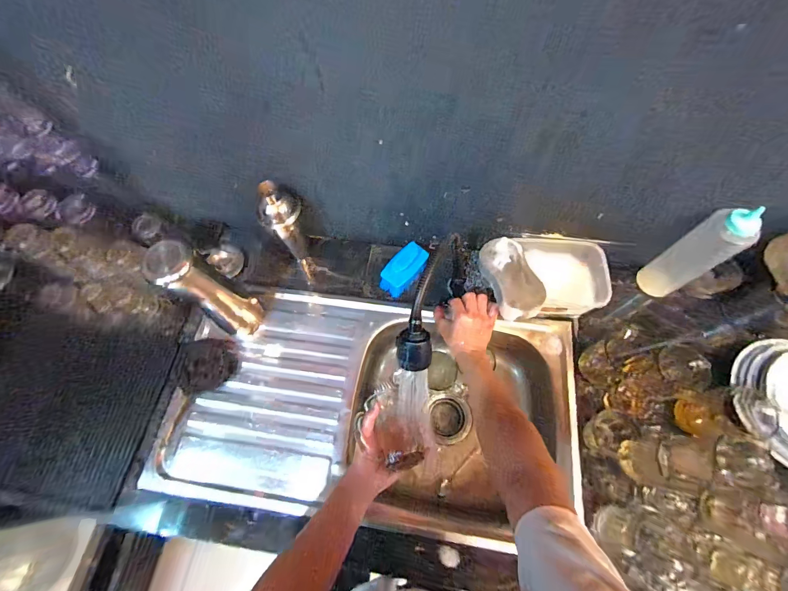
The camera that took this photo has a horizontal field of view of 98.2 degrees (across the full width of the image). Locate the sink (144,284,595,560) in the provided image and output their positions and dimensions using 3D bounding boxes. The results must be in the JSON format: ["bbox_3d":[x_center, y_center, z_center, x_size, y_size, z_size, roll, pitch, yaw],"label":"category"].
[{"bbox_3d":[-0.043,0.214,0.697,0.752,0.138,0.410,6,67,5],"label":"sink"}]

